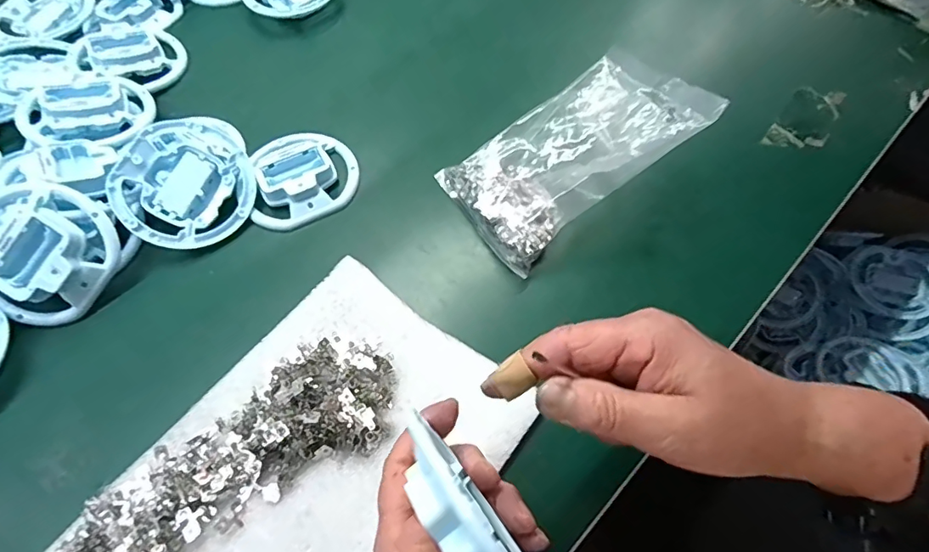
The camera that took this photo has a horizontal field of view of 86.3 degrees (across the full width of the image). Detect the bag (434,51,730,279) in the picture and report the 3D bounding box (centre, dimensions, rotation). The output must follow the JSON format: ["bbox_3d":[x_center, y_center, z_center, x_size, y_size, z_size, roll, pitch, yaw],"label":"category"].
[{"bbox_3d":[0.086,-0.101,0.400,0.185,0.070,0.114,-29,65,-13],"label":"bag"}]

